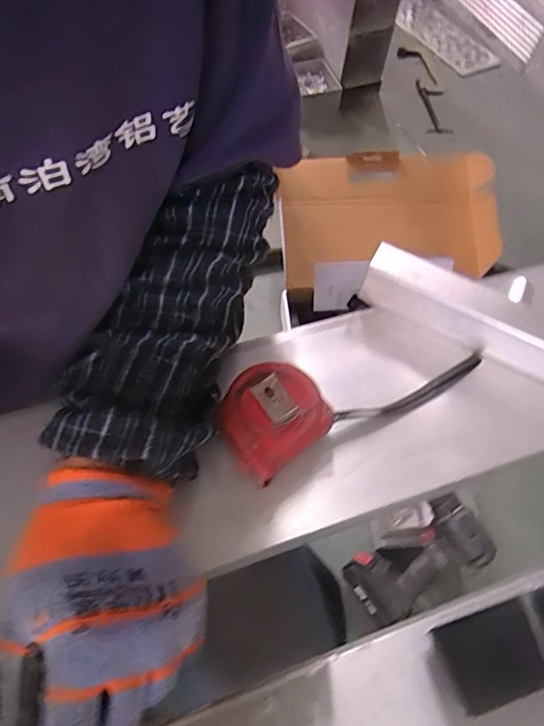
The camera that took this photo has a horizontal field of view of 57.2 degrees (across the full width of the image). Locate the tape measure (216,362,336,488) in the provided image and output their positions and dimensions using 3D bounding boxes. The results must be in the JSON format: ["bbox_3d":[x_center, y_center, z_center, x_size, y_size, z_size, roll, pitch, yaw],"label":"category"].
[{"bbox_3d":[-0.001,0.039,0.343,0.068,0.042,0.064,-37,70,-21],"label":"tape measure"}]

